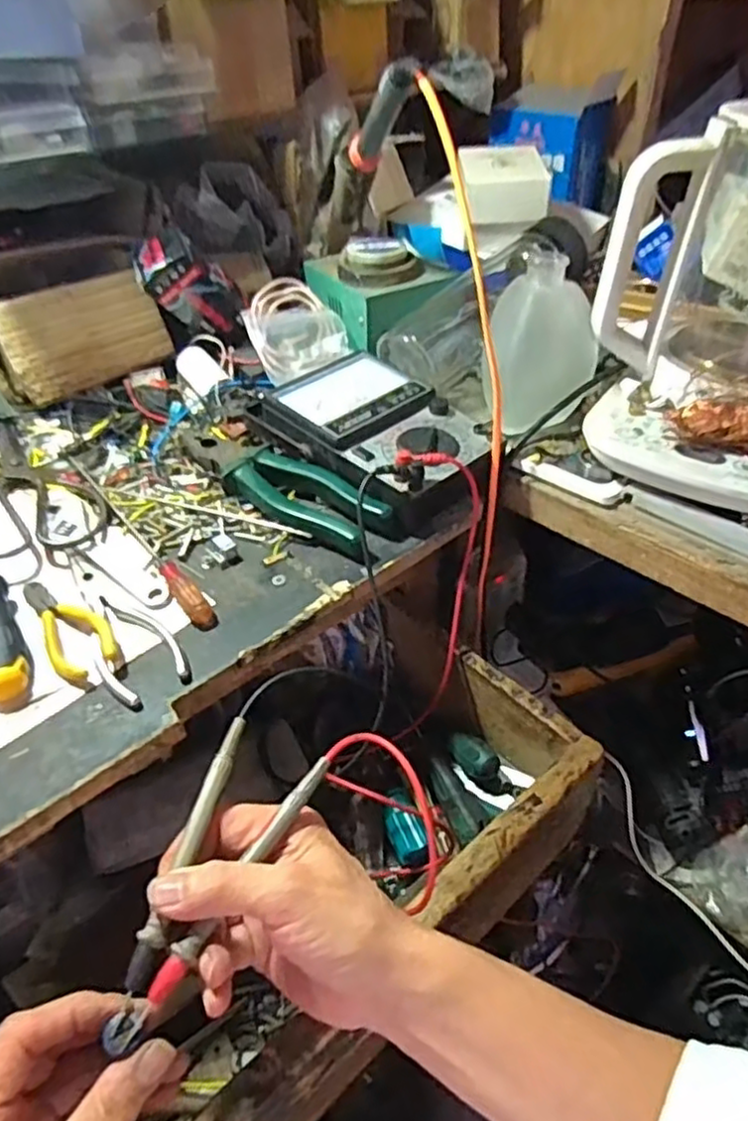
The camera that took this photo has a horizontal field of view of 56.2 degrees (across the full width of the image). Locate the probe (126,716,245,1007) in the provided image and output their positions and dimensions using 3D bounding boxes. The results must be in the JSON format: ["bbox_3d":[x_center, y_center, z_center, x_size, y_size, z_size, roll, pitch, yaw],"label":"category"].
[{"bbox_3d":[-0.090,0.141,0.344,0.011,0.013,0.133,11,57,11],"label":"probe"}]

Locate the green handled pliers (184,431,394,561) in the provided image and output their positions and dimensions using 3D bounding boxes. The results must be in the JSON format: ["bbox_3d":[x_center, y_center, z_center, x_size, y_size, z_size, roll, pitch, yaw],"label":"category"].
[{"bbox_3d":[-0.069,-0.058,0.531,0.057,0.024,0.202,-33,50,-31],"label":"green handled pliers"}]

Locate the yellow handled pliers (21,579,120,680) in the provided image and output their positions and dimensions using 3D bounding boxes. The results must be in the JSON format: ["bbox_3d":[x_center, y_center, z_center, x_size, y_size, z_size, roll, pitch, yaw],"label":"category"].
[{"bbox_3d":[-0.194,0.036,0.444,0.038,0.009,0.101,-38,50,-12],"label":"yellow handled pliers"}]

